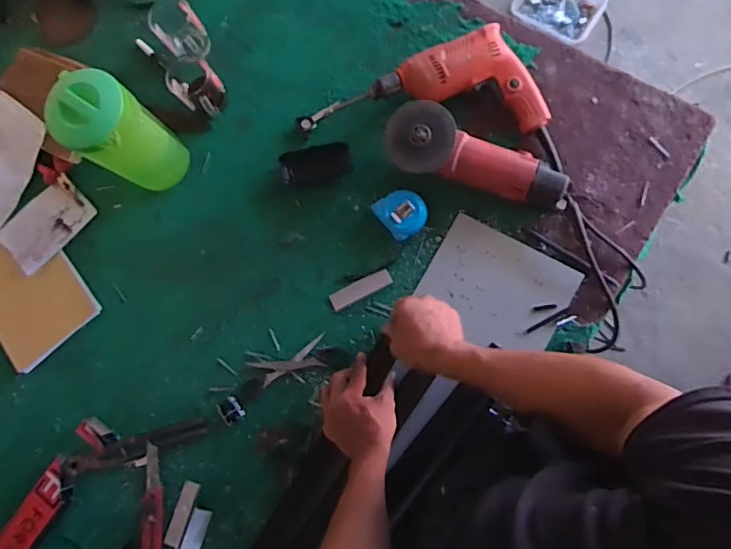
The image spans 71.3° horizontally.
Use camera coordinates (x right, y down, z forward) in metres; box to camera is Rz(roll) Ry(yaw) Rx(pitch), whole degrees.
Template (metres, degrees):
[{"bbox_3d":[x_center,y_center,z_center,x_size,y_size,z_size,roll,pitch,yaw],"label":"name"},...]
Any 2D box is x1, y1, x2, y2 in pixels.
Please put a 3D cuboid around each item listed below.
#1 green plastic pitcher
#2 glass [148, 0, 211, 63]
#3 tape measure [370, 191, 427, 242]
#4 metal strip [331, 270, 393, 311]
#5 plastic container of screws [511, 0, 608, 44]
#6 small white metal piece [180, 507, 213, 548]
[{"bbox_3d":[-0.344,-0.196,0.730,0.105,0.199,0.103,-1,83,7],"label":"green plastic pitcher"},{"bbox_3d":[-0.290,-0.380,0.814,0.068,0.077,0.085,-38,80,1],"label":"glass"},{"bbox_3d":[0.054,-0.094,0.755,0.070,0.040,0.072,-41,80,0],"label":"tape measure"},{"bbox_3d":[-0.007,0.023,0.767,0.096,0.005,0.027,-26,81,3],"label":"metal strip"},{"bbox_3d":[0.544,-0.757,1.441,0.232,0.044,0.173,32,87,9],"label":"plastic container of screws"},{"bbox_3d":[-0.252,0.390,0.741,0.029,0.004,0.093,21,77,-22],"label":"small white metal piece"}]

